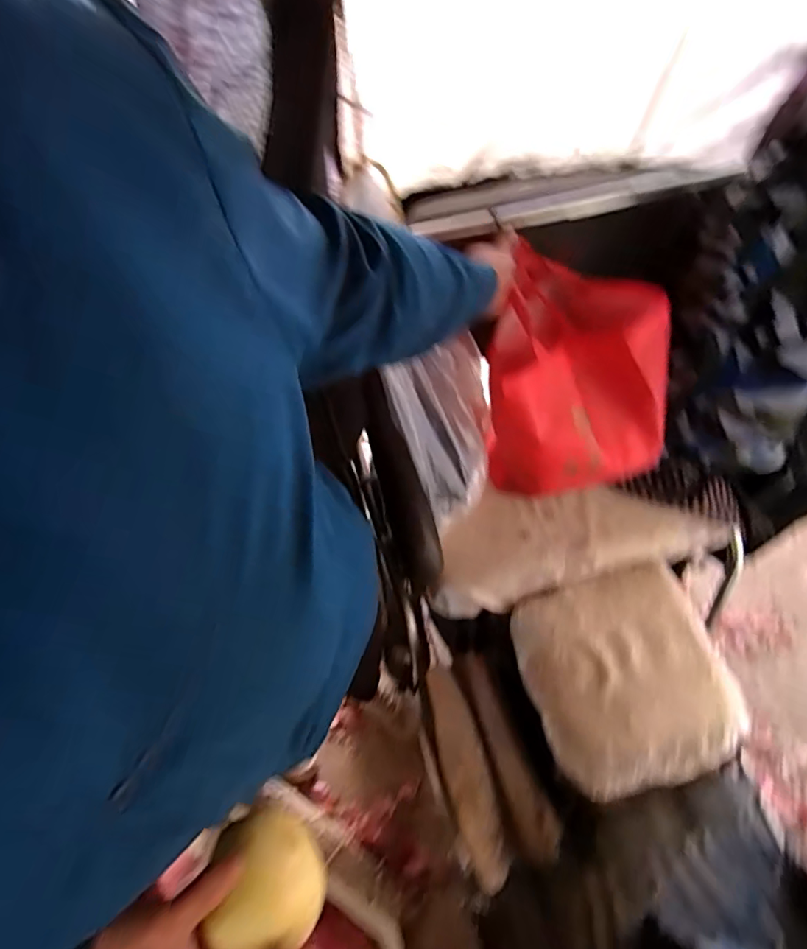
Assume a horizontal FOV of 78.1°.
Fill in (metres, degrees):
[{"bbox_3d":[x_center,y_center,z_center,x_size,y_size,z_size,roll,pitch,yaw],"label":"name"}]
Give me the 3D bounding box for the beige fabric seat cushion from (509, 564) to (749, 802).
[{"bbox_3d":[0.347,0.302,0.763,0.302,0.073,0.297,-19,62,-10],"label":"beige fabric seat cushion"}]

